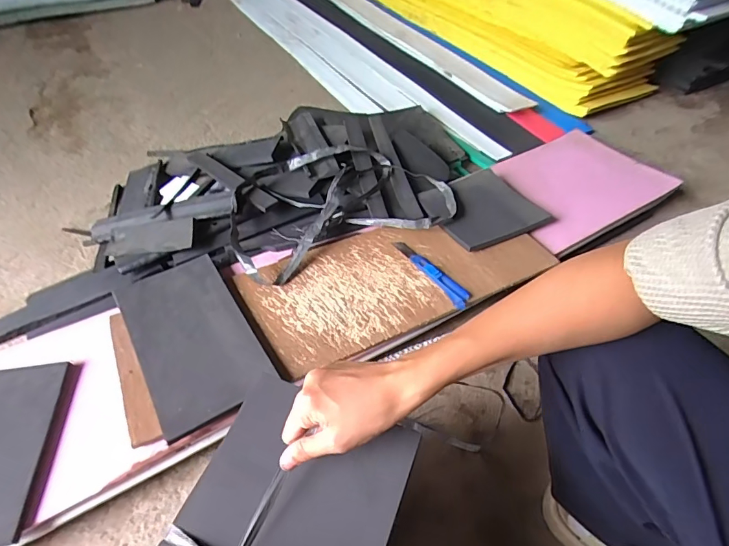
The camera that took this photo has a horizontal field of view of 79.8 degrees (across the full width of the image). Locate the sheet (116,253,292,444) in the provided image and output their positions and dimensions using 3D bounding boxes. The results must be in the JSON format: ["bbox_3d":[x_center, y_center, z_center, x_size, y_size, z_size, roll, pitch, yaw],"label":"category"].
[{"bbox_3d":[-0.249,0.088,0.633,0.153,0.026,0.275,-27,55,-22],"label":"sheet"}]

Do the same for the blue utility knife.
[{"bbox_3d":[0.110,-0.007,0.726,0.036,0.016,0.174,-30,56,-24],"label":"blue utility knife"}]

